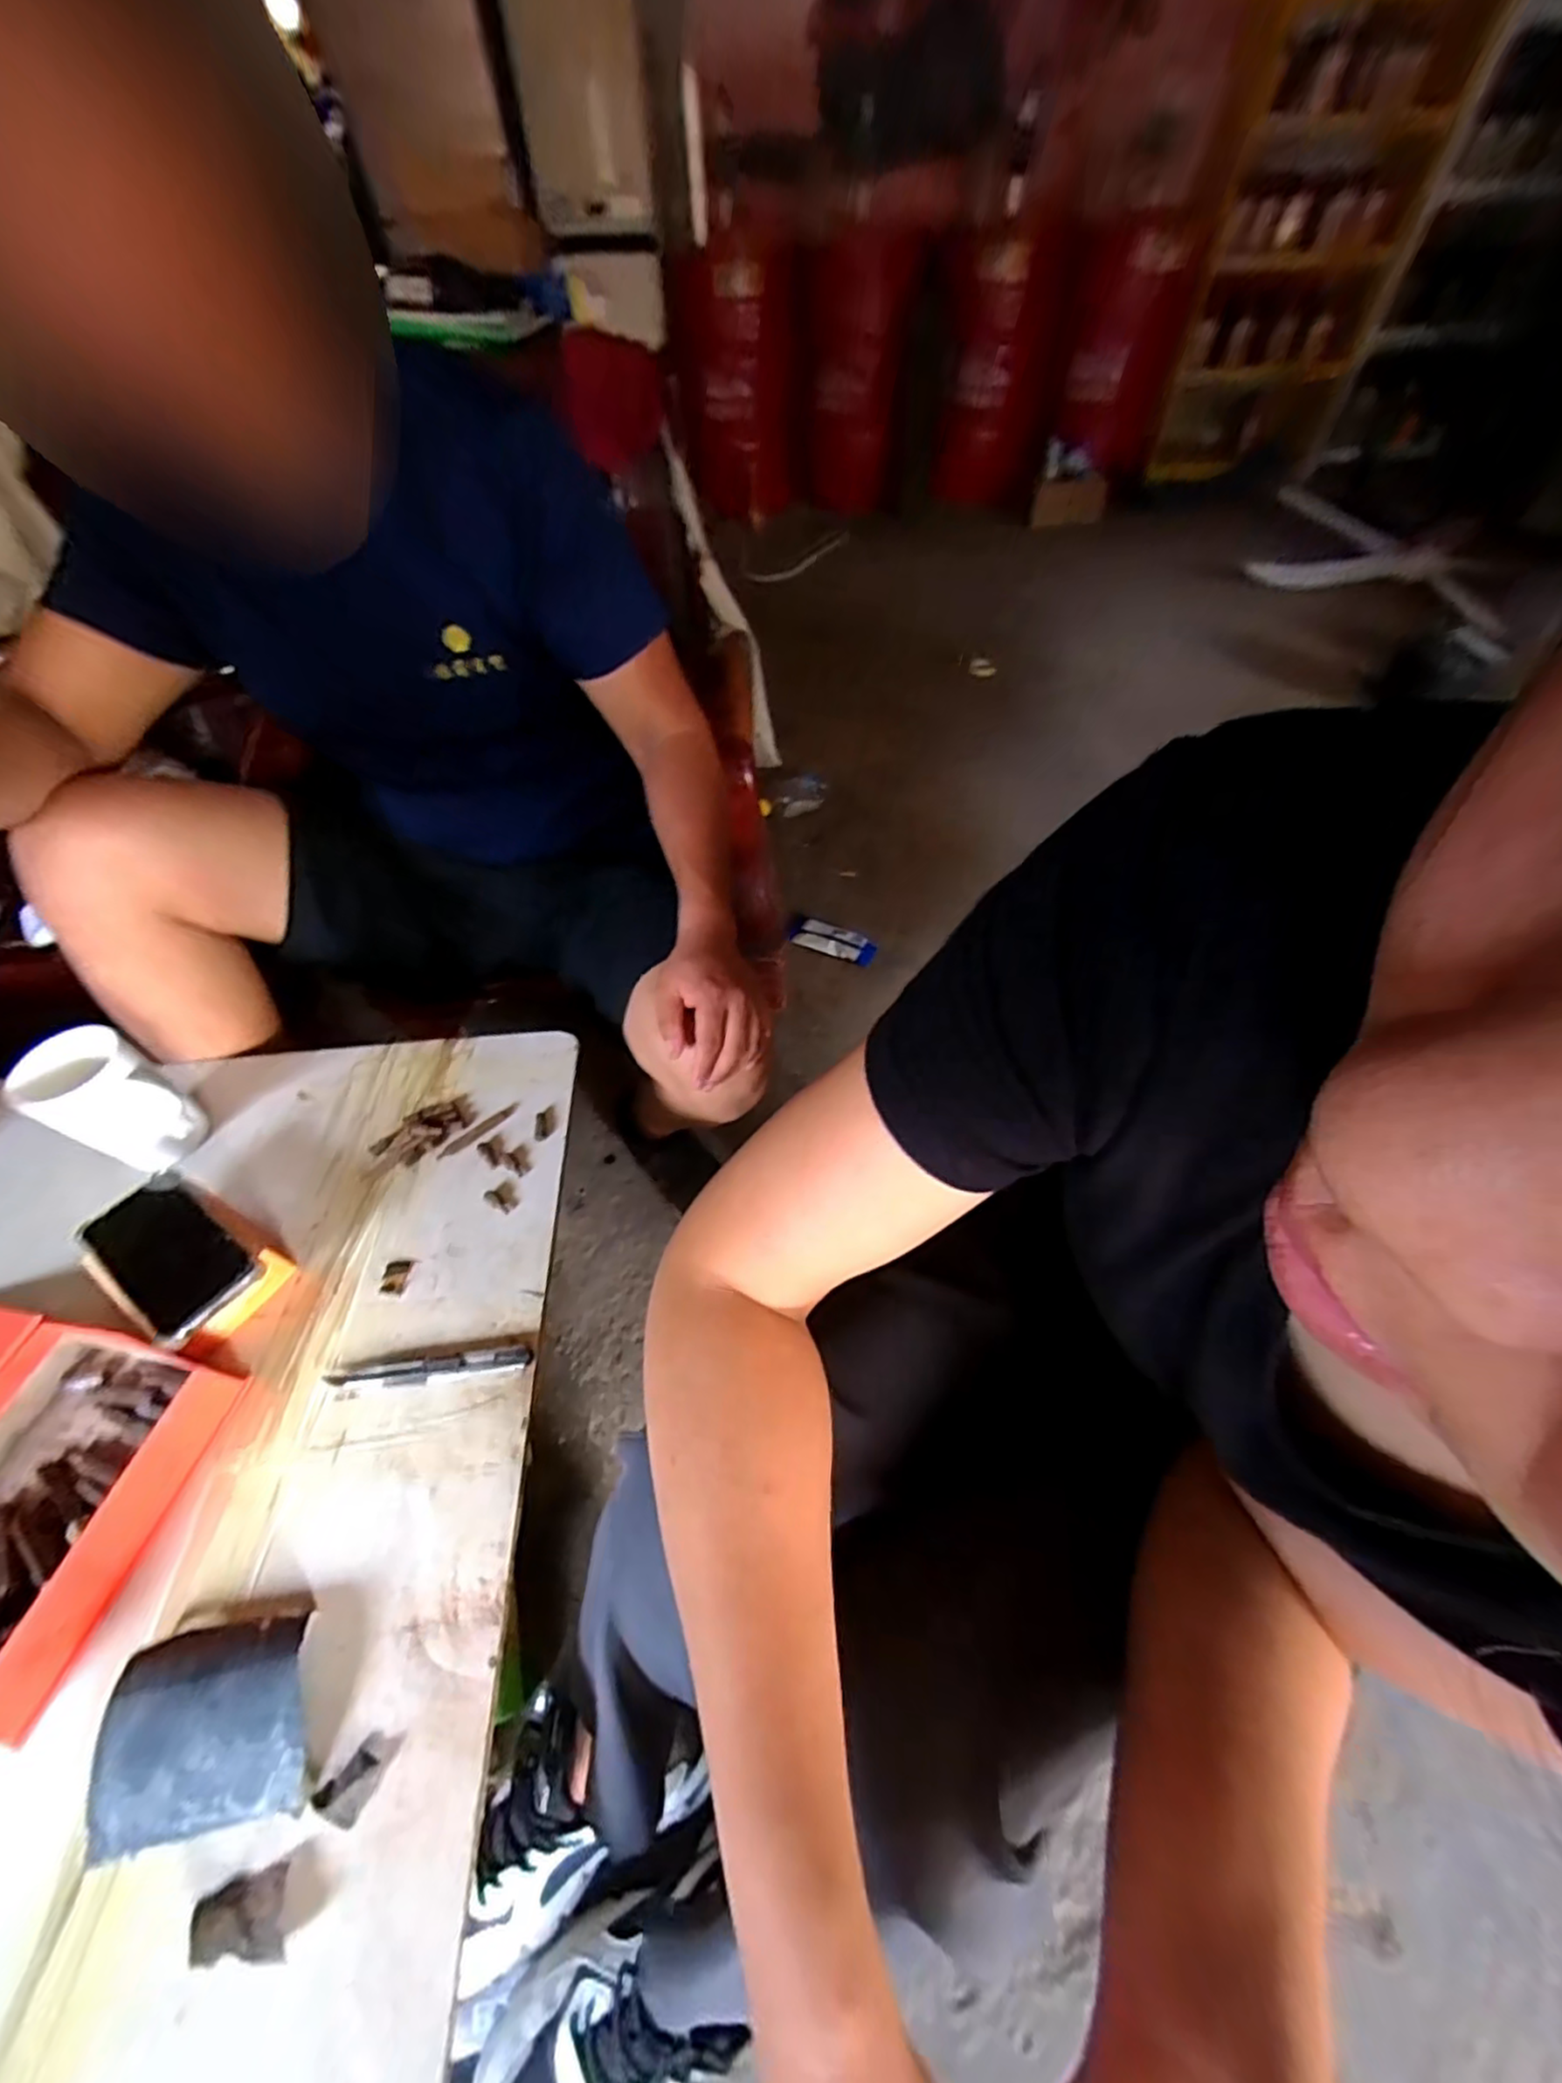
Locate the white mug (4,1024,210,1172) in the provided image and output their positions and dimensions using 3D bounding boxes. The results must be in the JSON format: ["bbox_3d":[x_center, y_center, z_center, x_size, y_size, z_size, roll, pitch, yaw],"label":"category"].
[{"bbox_3d":[-0.592,0.057,0.609,0.072,0.119,0.081,24,57,19],"label":"white mug"}]

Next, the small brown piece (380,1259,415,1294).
[{"bbox_3d":[-0.325,0.198,0.570,0.021,0.004,0.028,1,53,2],"label":"small brown piece"}]

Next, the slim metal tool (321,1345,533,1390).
[{"bbox_3d":[-0.271,0.253,0.521,0.150,0.007,0.019,-8,53,-4],"label":"slim metal tool"}]

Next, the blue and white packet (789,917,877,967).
[{"bbox_3d":[0.104,-0.210,1.386,0.182,0.027,0.061,21,56,19],"label":"blue and white packet"}]

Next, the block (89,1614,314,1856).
[{"bbox_3d":[-0.334,0.397,0.394,0.112,0.027,0.091,-8,53,-5],"label":"block"}]

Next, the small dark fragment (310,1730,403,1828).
[{"bbox_3d":[-0.245,0.421,0.390,0.027,0.004,0.040,19,55,15],"label":"small dark fragment"}]

